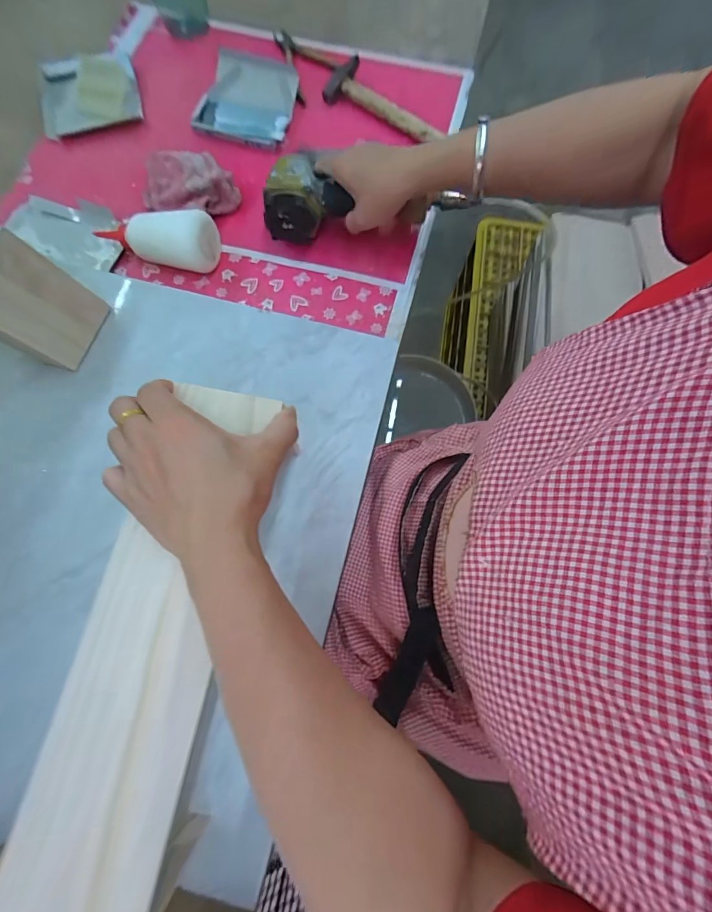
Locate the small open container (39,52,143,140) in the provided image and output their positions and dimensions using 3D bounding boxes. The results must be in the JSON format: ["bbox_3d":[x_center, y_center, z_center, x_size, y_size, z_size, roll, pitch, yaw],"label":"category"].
[{"bbox_3d":[-0.391,-0.530,0.557,0.136,0.021,0.129,-14,74,-6],"label":"small open container"}]

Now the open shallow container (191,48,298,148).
[{"bbox_3d":[-0.159,-0.508,0.550,0.136,0.020,0.121,13,93,3],"label":"open shallow container"}]

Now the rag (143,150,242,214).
[{"bbox_3d":[-0.217,-0.358,0.504,0.123,0.034,0.079,2,75,0],"label":"rag"}]

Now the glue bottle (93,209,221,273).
[{"bbox_3d":[-0.249,-0.261,0.469,0.159,0.053,0.055,3,75,1],"label":"glue bottle"}]

